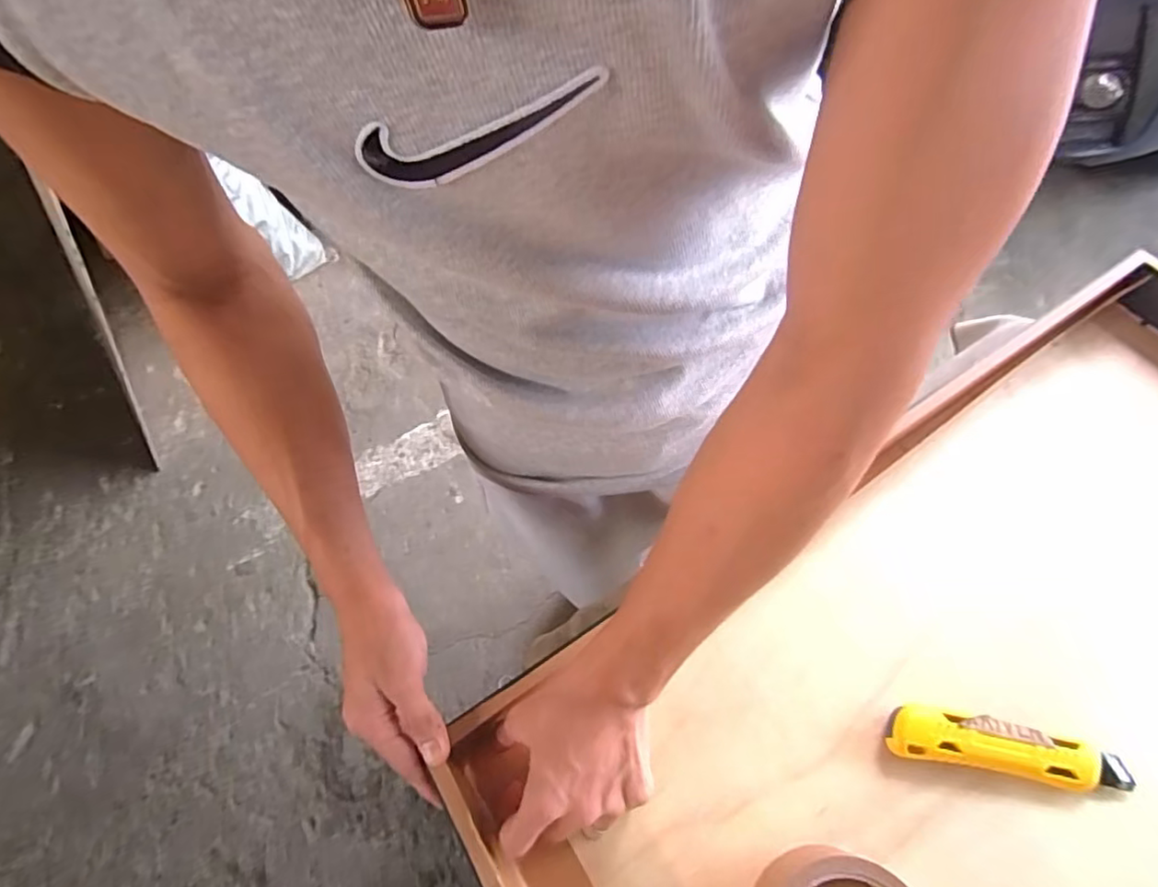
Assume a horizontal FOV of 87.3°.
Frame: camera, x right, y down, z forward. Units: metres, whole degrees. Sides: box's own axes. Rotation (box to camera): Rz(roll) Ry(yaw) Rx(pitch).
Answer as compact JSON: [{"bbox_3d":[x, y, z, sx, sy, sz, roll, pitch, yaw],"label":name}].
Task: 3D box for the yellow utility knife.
[{"bbox_3d":[0.283,0.202,0.402,0.147,0.017,0.033,7,65,8],"label":"yellow utility knife"}]

